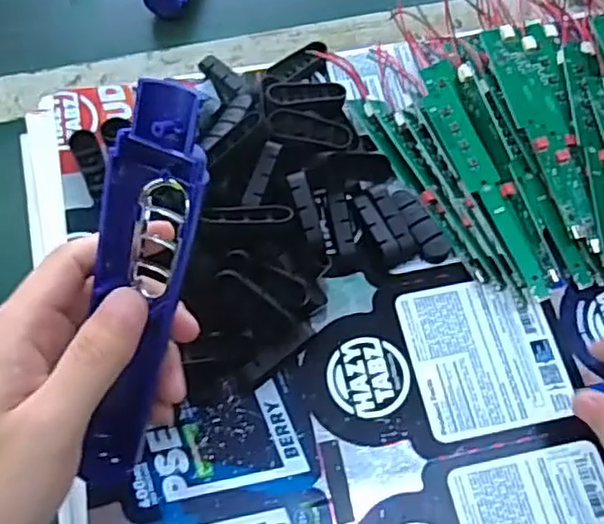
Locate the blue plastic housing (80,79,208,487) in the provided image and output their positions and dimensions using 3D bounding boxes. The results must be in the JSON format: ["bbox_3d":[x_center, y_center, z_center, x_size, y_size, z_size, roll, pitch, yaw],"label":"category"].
[{"bbox_3d":[-0.067,0.016,0.275,0.039,0.178,0.016,15,21,6],"label":"blue plastic housing"}]

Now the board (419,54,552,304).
[{"bbox_3d":[0.104,-0.052,0.396,0.022,0.009,0.159,-19,72,6],"label":"board"}]

